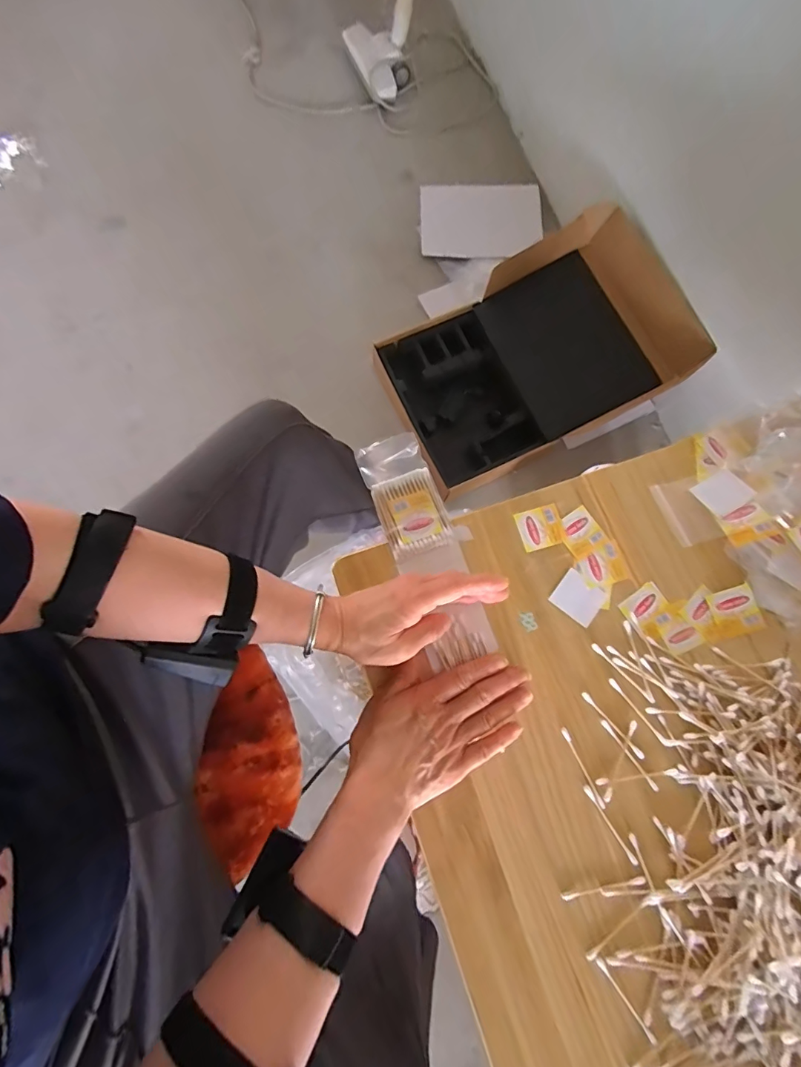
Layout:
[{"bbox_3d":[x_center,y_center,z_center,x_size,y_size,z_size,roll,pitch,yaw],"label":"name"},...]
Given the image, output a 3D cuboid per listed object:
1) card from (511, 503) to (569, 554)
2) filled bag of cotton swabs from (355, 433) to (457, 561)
[{"bbox_3d":[0.142,-0.006,0.452,0.045,0.004,0.040,-16,79,-3],"label":"card"},{"bbox_3d":[0.004,-0.039,0.451,0.063,0.022,0.124,-21,79,-4],"label":"filled bag of cotton swabs"}]

